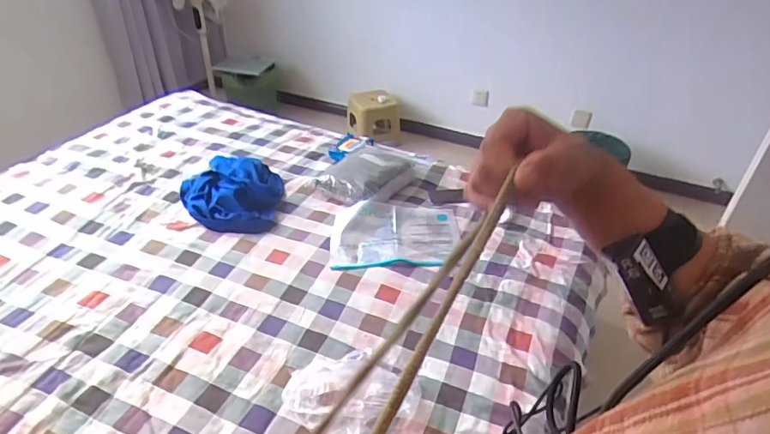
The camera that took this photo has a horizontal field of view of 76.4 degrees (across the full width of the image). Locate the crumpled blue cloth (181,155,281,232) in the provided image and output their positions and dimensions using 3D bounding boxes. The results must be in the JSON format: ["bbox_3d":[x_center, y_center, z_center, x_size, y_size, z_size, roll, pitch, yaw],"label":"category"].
[{"bbox_3d":[-0.443,-0.081,1.406,0.276,0.062,0.305,4,41,1],"label":"crumpled blue cloth"}]

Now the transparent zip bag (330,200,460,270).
[{"bbox_3d":[0.029,0.043,1.337,0.346,0.032,0.258,-1,41,-5],"label":"transparent zip bag"}]

